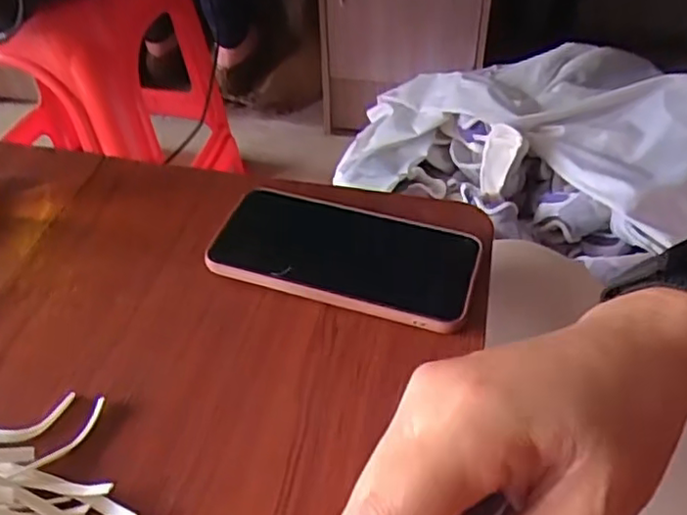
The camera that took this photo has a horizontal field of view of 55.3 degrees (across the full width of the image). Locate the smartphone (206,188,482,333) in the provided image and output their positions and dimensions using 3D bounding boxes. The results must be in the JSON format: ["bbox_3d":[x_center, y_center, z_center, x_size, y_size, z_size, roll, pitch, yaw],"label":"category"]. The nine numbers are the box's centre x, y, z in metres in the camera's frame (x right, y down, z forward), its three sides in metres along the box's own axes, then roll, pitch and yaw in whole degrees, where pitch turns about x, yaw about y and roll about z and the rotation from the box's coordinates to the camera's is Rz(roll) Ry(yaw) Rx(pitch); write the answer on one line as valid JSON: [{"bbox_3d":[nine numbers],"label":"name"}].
[{"bbox_3d":[0.002,-0.002,0.408,0.157,0.017,0.074,16,42,12],"label":"smartphone"}]

